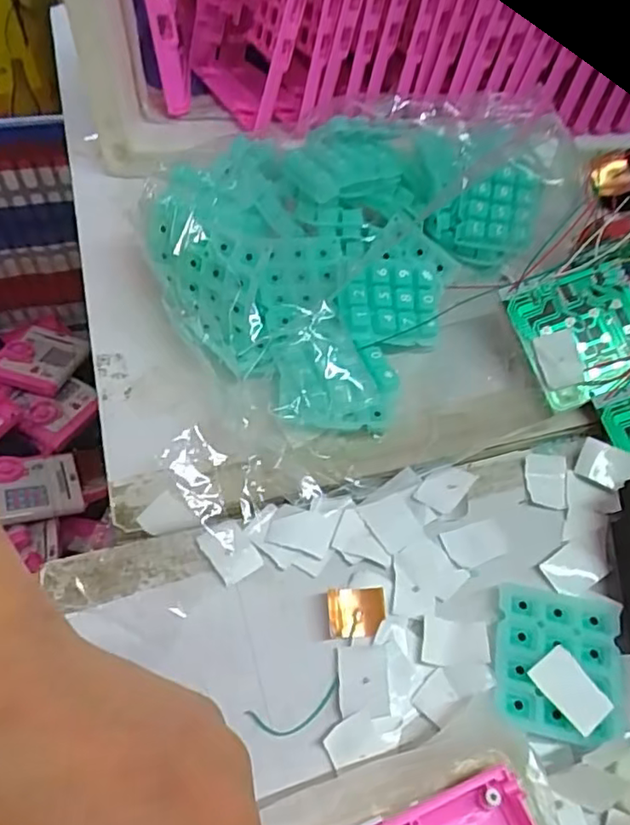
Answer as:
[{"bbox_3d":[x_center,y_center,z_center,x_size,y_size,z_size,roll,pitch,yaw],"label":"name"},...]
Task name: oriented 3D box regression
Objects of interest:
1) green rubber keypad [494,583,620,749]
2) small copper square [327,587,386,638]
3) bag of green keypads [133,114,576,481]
[{"bbox_3d":[0.102,0.104,0.263,0.050,0.009,0.061,11,56,8],"label":"green rubber keypad"},{"bbox_3d":[0.018,0.088,0.275,0.024,0.004,0.021,-4,64,4],"label":"small copper square"},{"bbox_3d":[0.041,-0.107,0.367,0.265,0.074,0.166,-37,63,-23],"label":"bag of green keypads"}]

